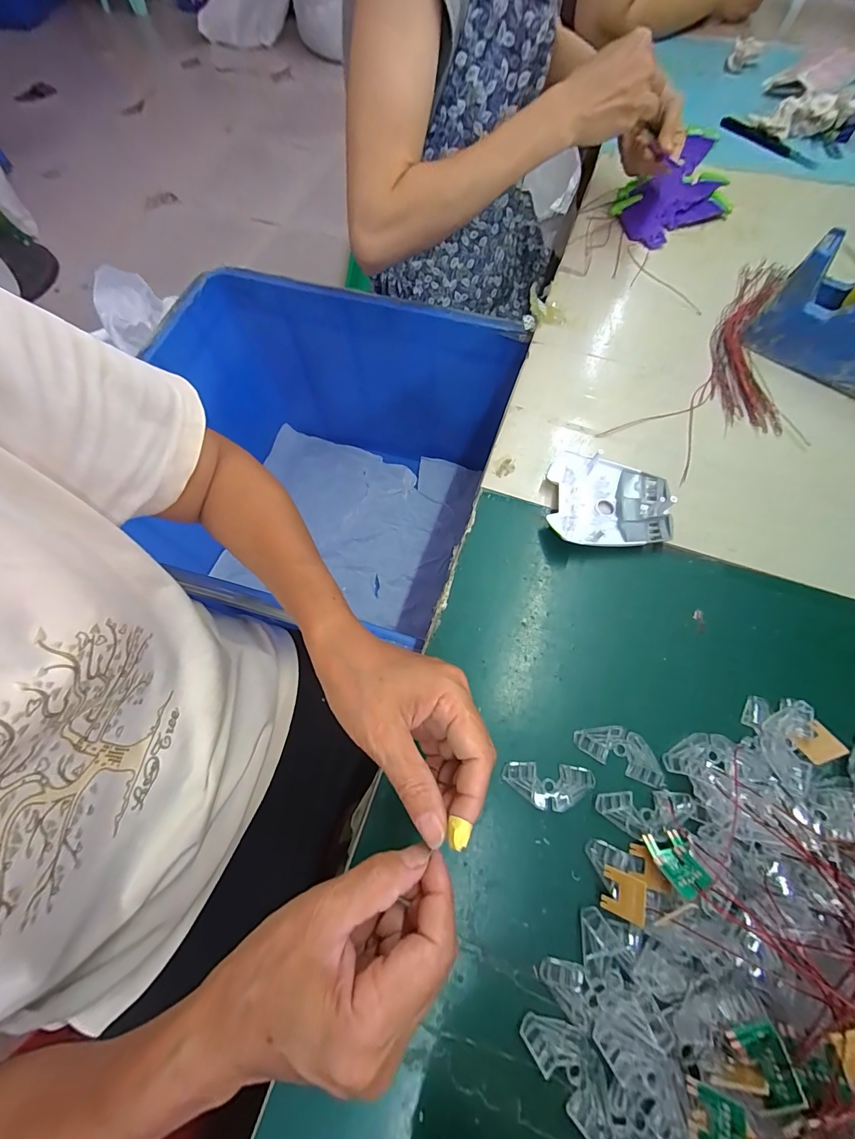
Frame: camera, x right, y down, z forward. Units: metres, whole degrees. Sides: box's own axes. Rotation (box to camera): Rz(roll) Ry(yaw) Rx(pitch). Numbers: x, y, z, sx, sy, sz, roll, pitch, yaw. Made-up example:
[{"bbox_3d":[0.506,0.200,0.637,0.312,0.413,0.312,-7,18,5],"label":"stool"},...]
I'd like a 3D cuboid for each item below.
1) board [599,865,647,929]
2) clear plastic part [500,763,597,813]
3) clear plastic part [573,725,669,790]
[{"bbox_3d":[0.128,0.212,0.265,0.025,0.005,0.025,5,69,31],"label":"board"},{"bbox_3d":[0.089,0.159,0.299,0.065,0.009,0.030,7,68,4],"label":"clear plastic part"},{"bbox_3d":[0.147,0.137,0.309,0.067,0.004,0.029,25,71,11],"label":"clear plastic part"}]

